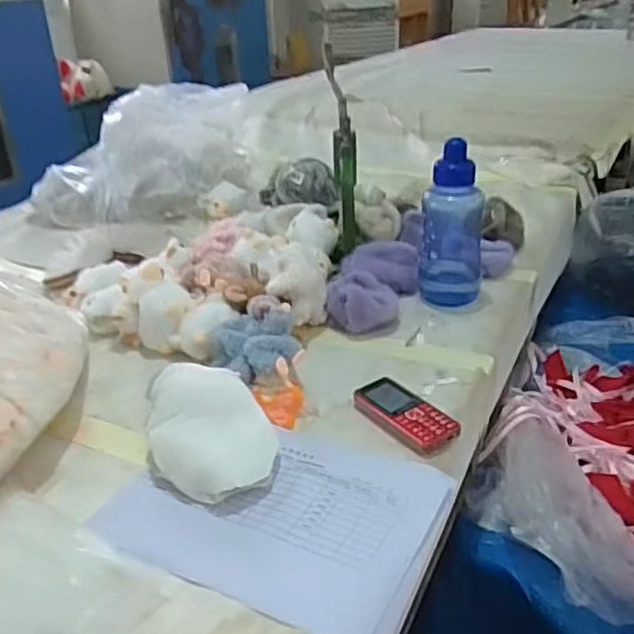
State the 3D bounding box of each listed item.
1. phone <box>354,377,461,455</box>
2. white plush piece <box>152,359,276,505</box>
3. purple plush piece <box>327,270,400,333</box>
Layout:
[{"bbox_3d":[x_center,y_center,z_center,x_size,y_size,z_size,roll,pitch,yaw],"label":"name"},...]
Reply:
[{"bbox_3d":[0.098,0.108,0.746,0.062,0.014,0.127,-23,35,-32],"label":"phone"},{"bbox_3d":[-0.119,0.119,0.710,0.117,0.055,0.181,-16,32,-22],"label":"white plush piece"},{"bbox_3d":[0.067,-0.025,0.965,0.101,0.051,0.105,0,29,5],"label":"purple plush piece"}]

